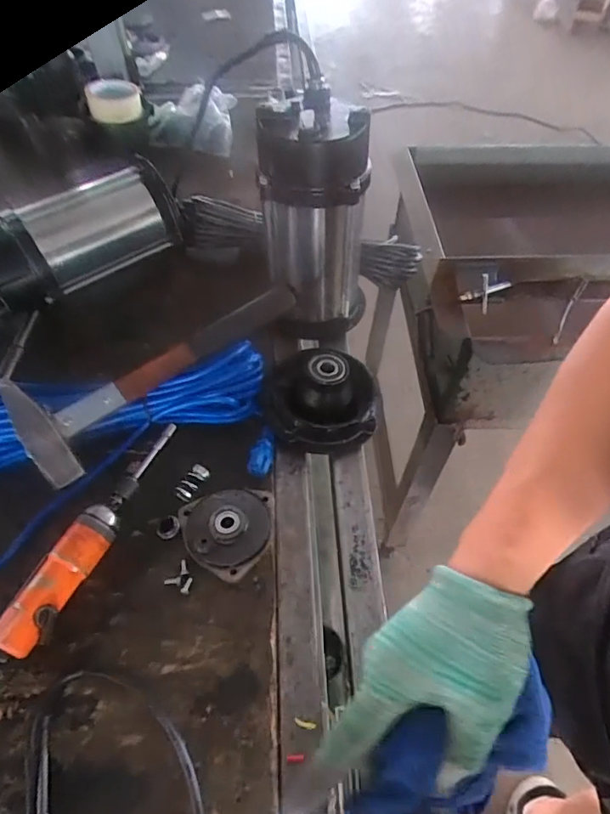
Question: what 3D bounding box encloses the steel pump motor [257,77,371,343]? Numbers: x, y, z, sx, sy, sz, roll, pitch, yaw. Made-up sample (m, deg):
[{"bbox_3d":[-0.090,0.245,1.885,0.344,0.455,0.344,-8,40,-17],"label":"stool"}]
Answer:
[{"bbox_3d":[0.016,-0.213,0.607,0.129,0.261,0.116,-2,53,-2],"label":"steel pump motor"}]

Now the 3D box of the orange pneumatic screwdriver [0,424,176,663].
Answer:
[{"bbox_3d":[-0.213,0.138,0.483,0.046,0.041,0.315,19,55,13],"label":"orange pneumatic screwdriver"}]

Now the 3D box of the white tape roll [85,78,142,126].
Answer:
[{"bbox_3d":[-0.347,-0.564,0.933,0.091,0.043,0.103,-6,54,-6],"label":"white tape roll"}]

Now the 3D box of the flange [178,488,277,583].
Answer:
[{"bbox_3d":[-0.078,0.123,0.506,0.092,0.020,0.092,0,53,0],"label":"flange"}]

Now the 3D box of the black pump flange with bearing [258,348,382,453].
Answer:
[{"bbox_3d":[0.017,-0.018,0.577,0.139,0.065,0.121,2,53,1],"label":"black pump flange with bearing"}]

